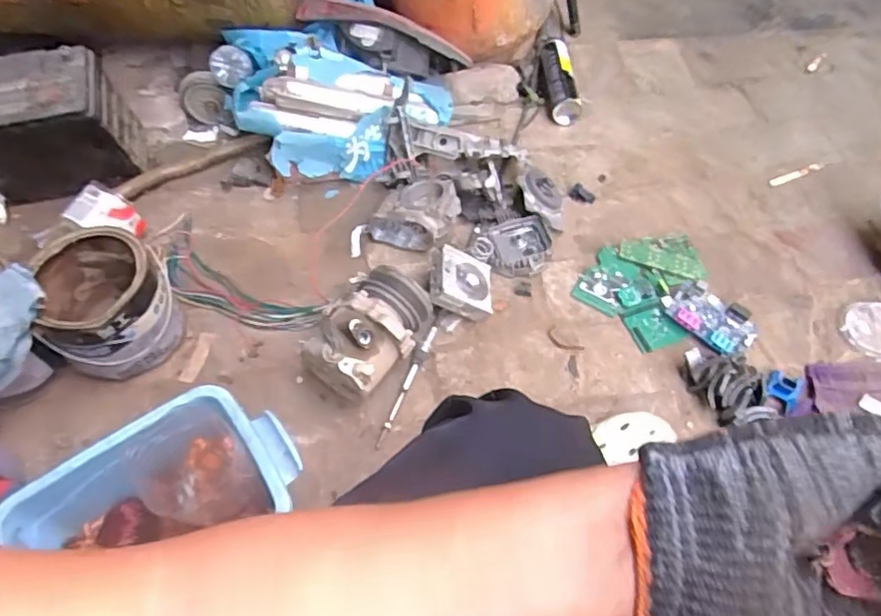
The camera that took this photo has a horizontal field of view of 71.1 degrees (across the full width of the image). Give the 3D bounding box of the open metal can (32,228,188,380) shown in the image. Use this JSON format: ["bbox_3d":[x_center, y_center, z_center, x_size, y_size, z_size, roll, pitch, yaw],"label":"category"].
[{"bbox_3d":[-0.441,-0.004,0.836,0.154,0.147,0.161,-26,60,-11],"label":"open metal can"}]

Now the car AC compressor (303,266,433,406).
[{"bbox_3d":[-0.092,0.034,0.823,0.117,0.120,0.167,32,64,20],"label":"car AC compressor"}]

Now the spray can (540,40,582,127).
[{"bbox_3d":[0.215,-0.418,1.125,0.054,0.043,0.205,-7,58,1],"label":"spray can"}]

